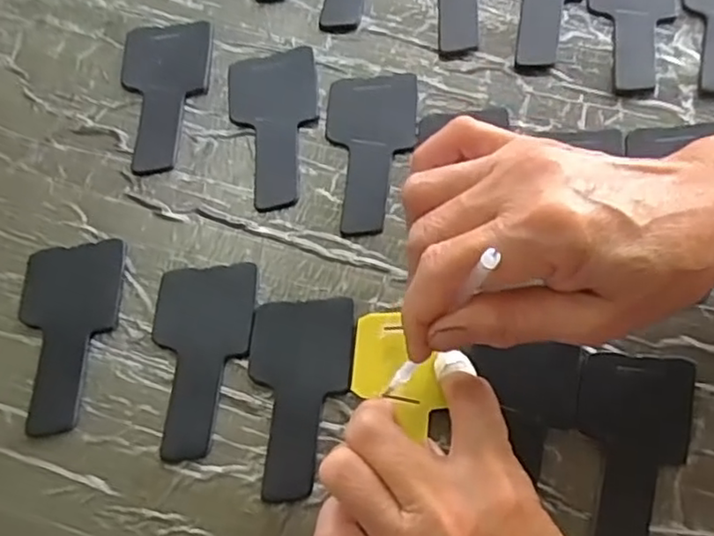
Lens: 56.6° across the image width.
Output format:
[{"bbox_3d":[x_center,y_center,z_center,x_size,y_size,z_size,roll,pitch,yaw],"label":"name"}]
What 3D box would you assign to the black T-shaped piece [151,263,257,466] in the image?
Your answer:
[{"bbox_3d":[-0.072,0.041,0.305,0.045,0.004,0.088,0,71,1],"label":"black T-shaped piece"}]

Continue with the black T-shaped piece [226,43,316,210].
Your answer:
[{"bbox_3d":[-0.043,-0.074,0.343,0.045,0.004,0.088,-5,71,-1],"label":"black T-shaped piece"}]

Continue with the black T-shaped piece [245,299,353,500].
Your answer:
[{"bbox_3d":[-0.027,0.056,0.298,0.045,0.004,0.088,3,71,2],"label":"black T-shaped piece"}]

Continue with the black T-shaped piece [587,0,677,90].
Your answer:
[{"bbox_3d":[0.149,-0.135,0.359,0.046,0.004,0.087,7,71,3],"label":"black T-shaped piece"}]

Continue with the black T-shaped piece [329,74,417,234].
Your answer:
[{"bbox_3d":[0.007,-0.060,0.337,0.044,0.004,0.088,3,71,2],"label":"black T-shaped piece"}]

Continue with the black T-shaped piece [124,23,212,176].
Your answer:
[{"bbox_3d":[-0.102,-0.092,0.351,0.045,0.004,0.088,-3,71,0],"label":"black T-shaped piece"}]

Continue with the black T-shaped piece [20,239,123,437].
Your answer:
[{"bbox_3d":[-0.137,0.030,0.310,0.045,0.004,0.089,-1,71,1],"label":"black T-shaped piece"}]

